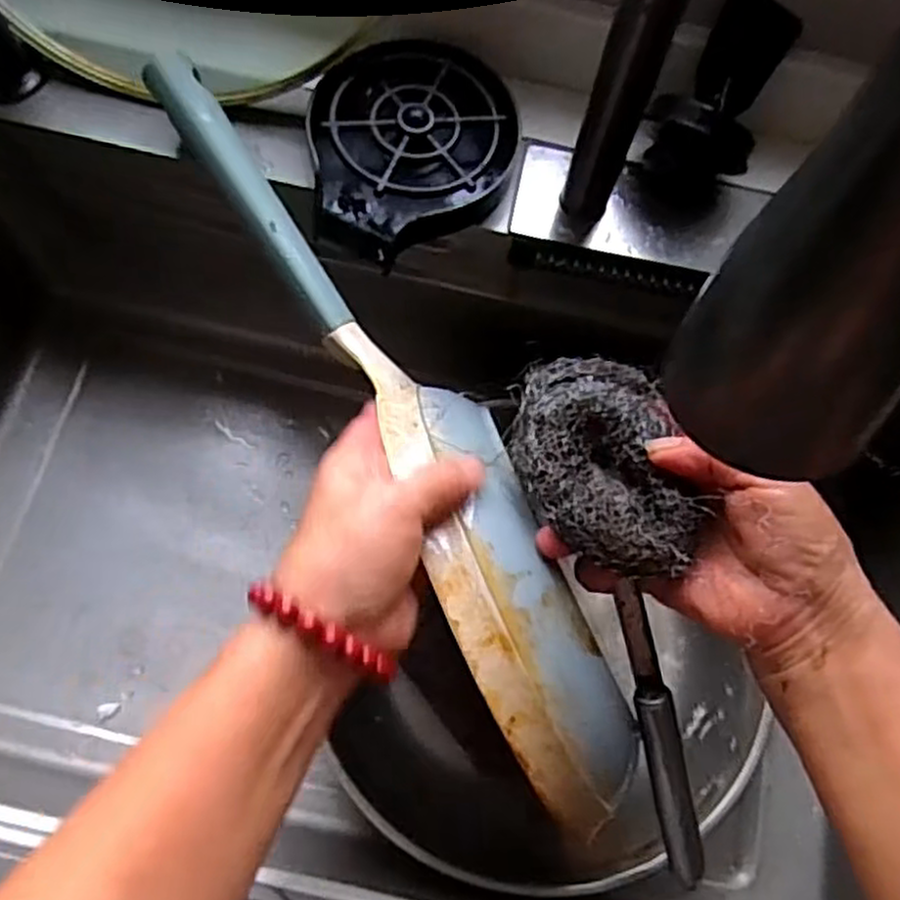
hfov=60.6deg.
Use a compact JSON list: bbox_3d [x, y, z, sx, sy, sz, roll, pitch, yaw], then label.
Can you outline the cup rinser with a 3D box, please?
[{"bbox_3d":[-0.021,-0.181,0.444,0.115,0.035,0.123,-3,64,2],"label":"cup rinser"}]

